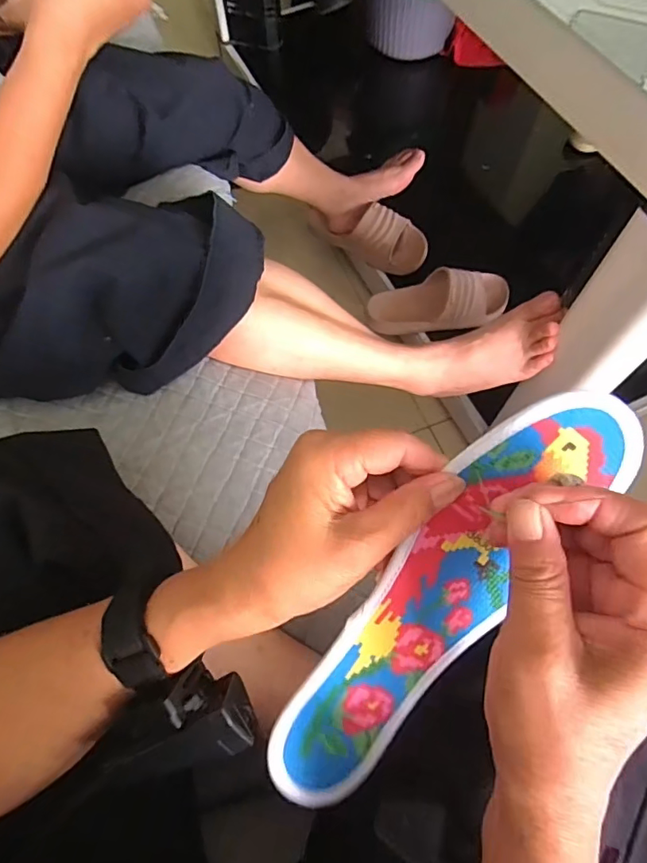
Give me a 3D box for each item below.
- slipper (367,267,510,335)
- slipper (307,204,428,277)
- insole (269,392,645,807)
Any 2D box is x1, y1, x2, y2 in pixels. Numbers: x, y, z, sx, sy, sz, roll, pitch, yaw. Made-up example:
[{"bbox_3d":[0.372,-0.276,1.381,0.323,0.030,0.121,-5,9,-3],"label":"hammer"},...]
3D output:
[{"bbox_3d":[0.205,-0.235,0.908,0.247,0.064,0.098,-4,65,-1],"label":"slipper"},{"bbox_3d":[0.085,-0.381,0.987,0.235,0.073,0.097,23,68,11],"label":"slipper"},{"bbox_3d":[0.060,0.086,0.249,0.072,0.021,0.238,33,101,-8],"label":"insole"}]

